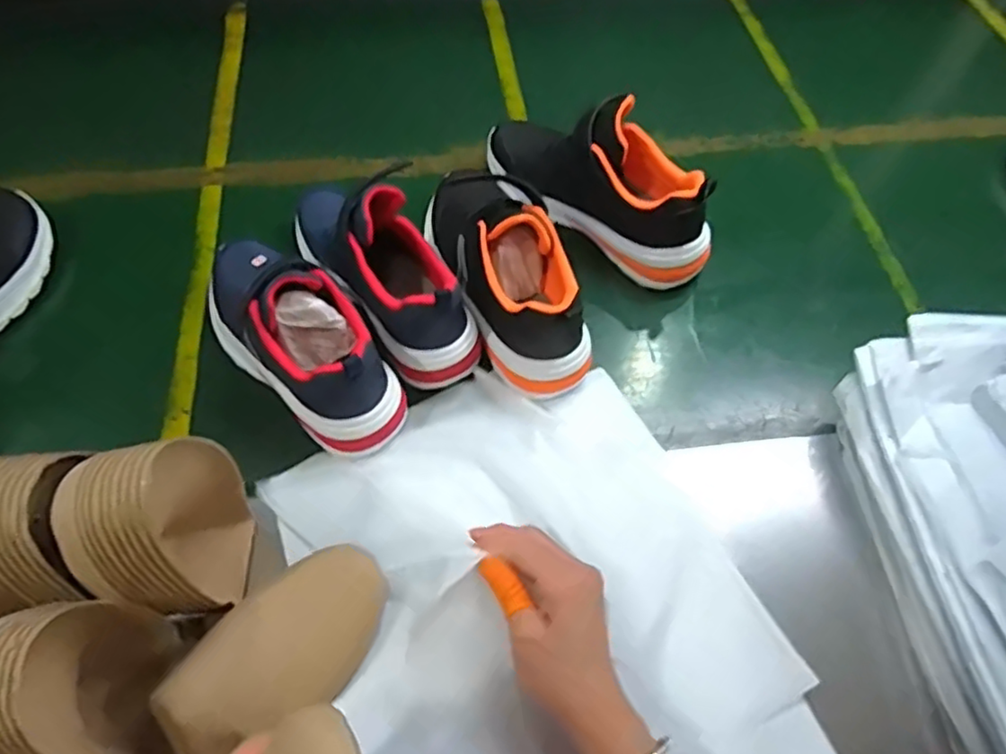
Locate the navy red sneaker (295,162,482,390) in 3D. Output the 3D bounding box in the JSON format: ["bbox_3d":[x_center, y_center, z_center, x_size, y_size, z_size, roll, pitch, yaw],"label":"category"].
[{"bbox_3d":[-0.108,-0.106,0.573,0.076,0.113,0.229,-30,65,-18],"label":"navy red sneaker"}]

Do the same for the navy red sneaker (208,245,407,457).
[{"bbox_3d":[-0.177,-0.040,0.540,0.080,0.105,0.229,-40,69,-22],"label":"navy red sneaker"}]

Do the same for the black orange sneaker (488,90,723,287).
[{"bbox_3d":[0.092,-0.195,0.637,0.248,0.127,0.083,33,64,16],"label":"black orange sneaker"}]

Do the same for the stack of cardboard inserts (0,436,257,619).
[{"bbox_3d":[-0.280,0.117,0.404,0.225,0.174,0.091,-9,61,-8],"label":"stack of cardboard inserts"}]

